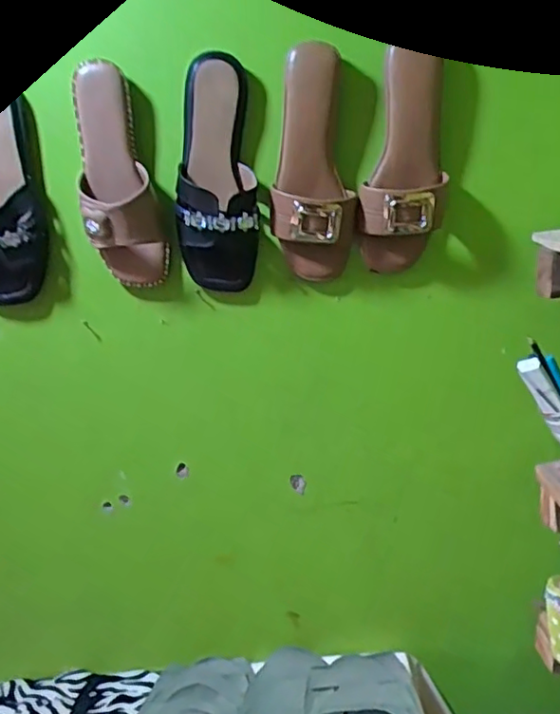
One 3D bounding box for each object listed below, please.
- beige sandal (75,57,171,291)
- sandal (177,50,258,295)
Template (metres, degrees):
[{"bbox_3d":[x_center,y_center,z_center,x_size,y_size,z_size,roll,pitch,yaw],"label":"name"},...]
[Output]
[{"bbox_3d":[-0.183,-0.203,0.719,0.086,0.241,0.086,-9,15,-12],"label":"beige sandal"},{"bbox_3d":[-0.073,-0.199,0.713,0.087,0.247,0.040,-7,15,-5],"label":"sandal"}]

